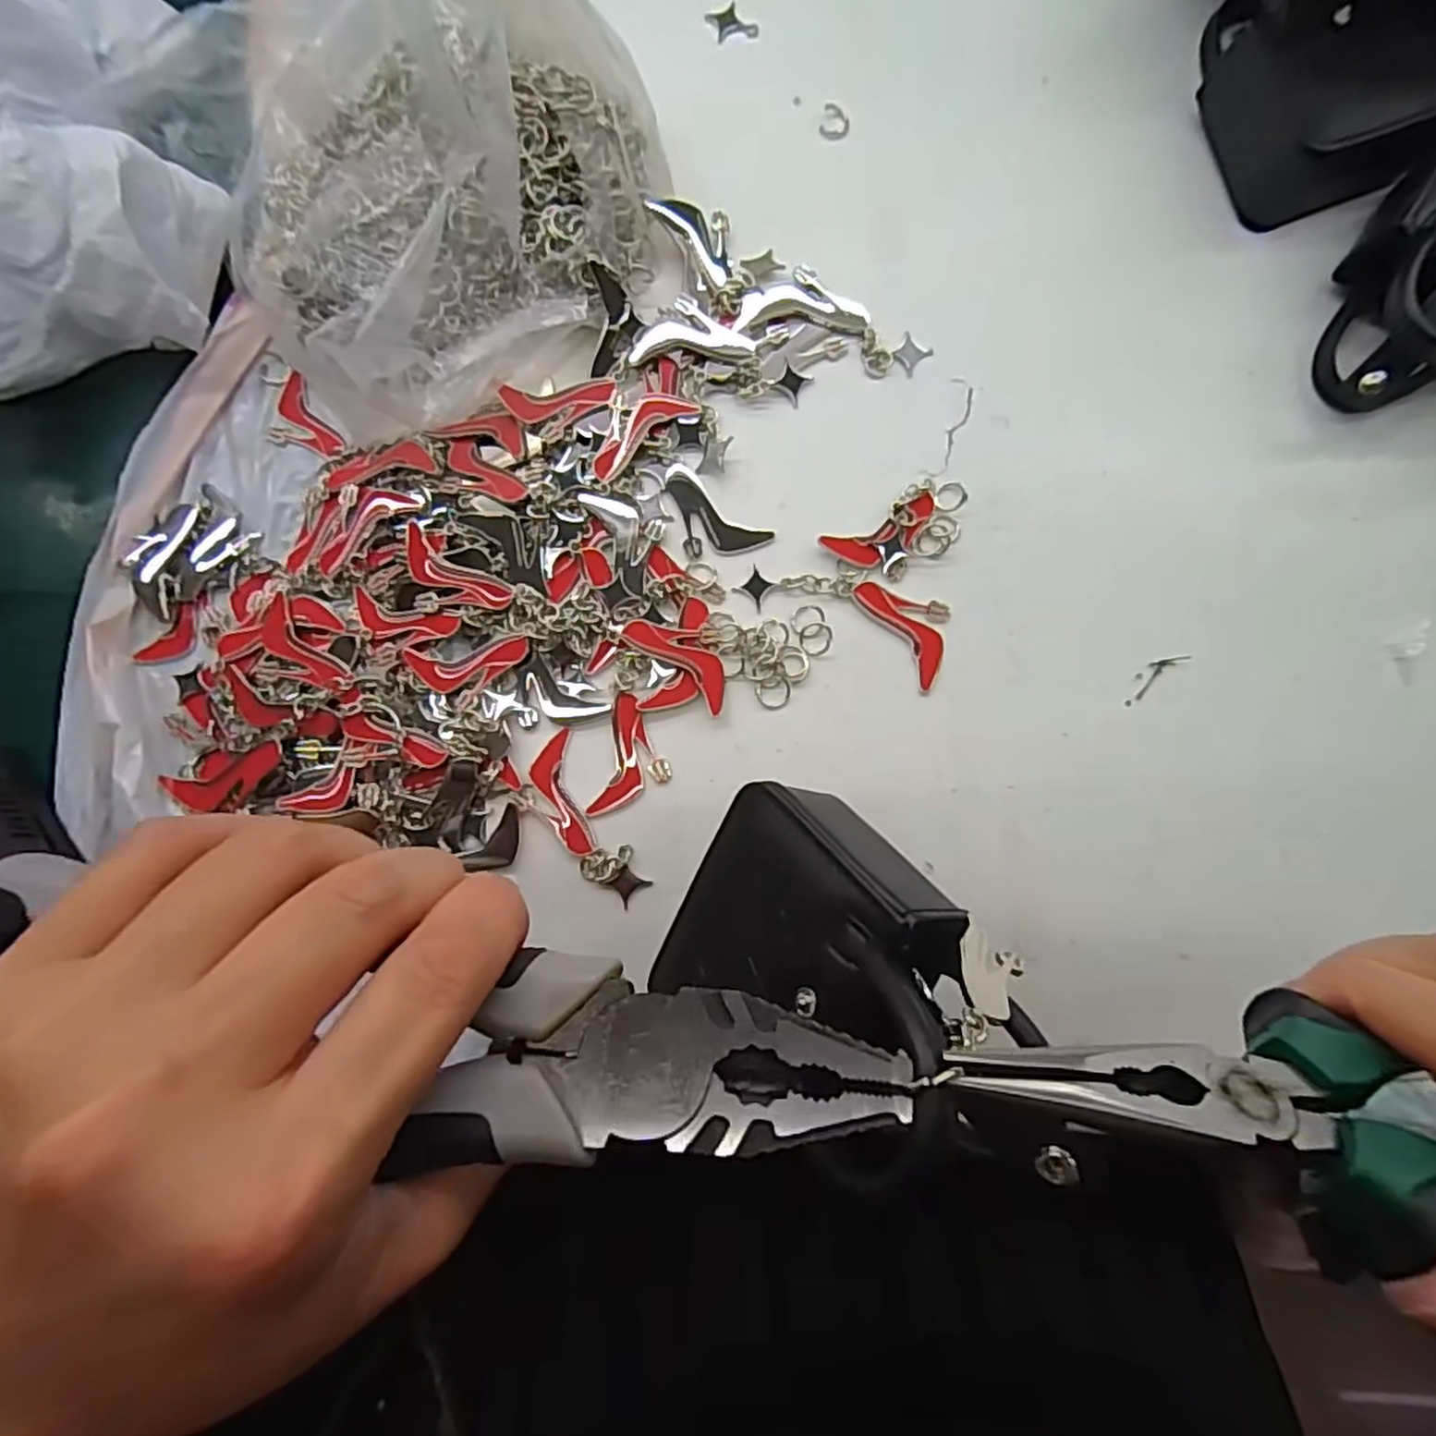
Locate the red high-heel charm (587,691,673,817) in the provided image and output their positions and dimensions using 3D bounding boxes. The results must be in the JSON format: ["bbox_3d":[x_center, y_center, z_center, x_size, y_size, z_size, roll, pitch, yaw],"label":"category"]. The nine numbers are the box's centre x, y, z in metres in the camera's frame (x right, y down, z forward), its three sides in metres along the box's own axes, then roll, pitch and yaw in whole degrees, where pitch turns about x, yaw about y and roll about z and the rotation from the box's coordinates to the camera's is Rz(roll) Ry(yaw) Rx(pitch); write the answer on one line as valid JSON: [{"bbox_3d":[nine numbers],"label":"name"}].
[{"bbox_3d":[-0.030,0.015,0.268,0.026,0.004,0.045,13,83,2],"label":"red high-heel charm"}]

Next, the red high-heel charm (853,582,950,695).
[{"bbox_3d":[0.075,-0.036,0.272,0.026,0.004,0.047,-34,84,-3],"label":"red high-heel charm"}]

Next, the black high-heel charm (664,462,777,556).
[{"bbox_3d":[-0.005,-0.076,0.280,0.048,0.004,0.026,39,85,5],"label":"black high-heel charm"}]

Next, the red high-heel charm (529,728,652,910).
[{"bbox_3d":[-0.050,0.039,0.266,0.022,0.004,0.064,-32,84,-3],"label":"red high-heel charm"}]

